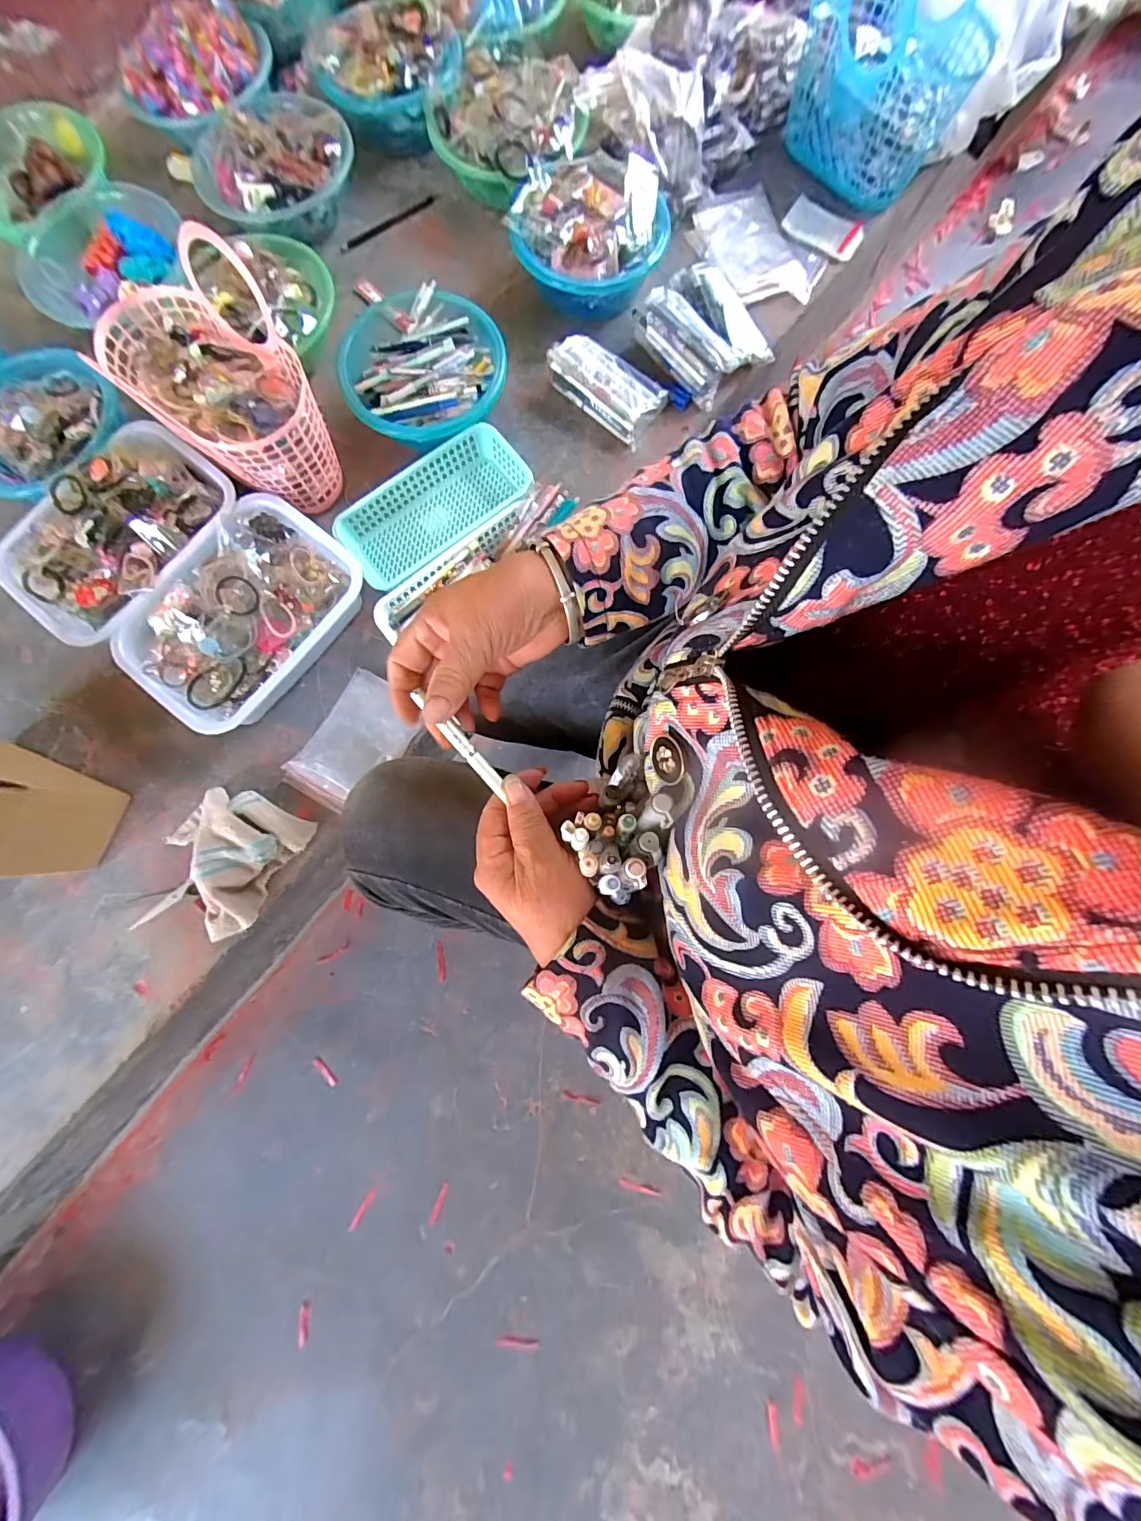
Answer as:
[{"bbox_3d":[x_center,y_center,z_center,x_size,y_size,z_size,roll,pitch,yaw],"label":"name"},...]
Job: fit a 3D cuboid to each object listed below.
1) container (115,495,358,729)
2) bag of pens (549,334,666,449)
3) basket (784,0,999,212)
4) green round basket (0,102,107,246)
[{"bbox_3d":[-0.425,-0.188,0.672,0.200,0.083,0.295,36,81,6],"label":"container"},{"bbox_3d":[0.052,-0.553,0.743,0.167,0.048,0.095,37,81,6],"label":"bag of pens"},{"bbox_3d":[0.464,-1.033,0.741,0.247,0.188,0.234,19,80,3],"label":"basket"},{"bbox_3d":[-0.863,-0.963,0.832,0.261,0.070,0.226,5,80,0],"label":"green round basket"}]

